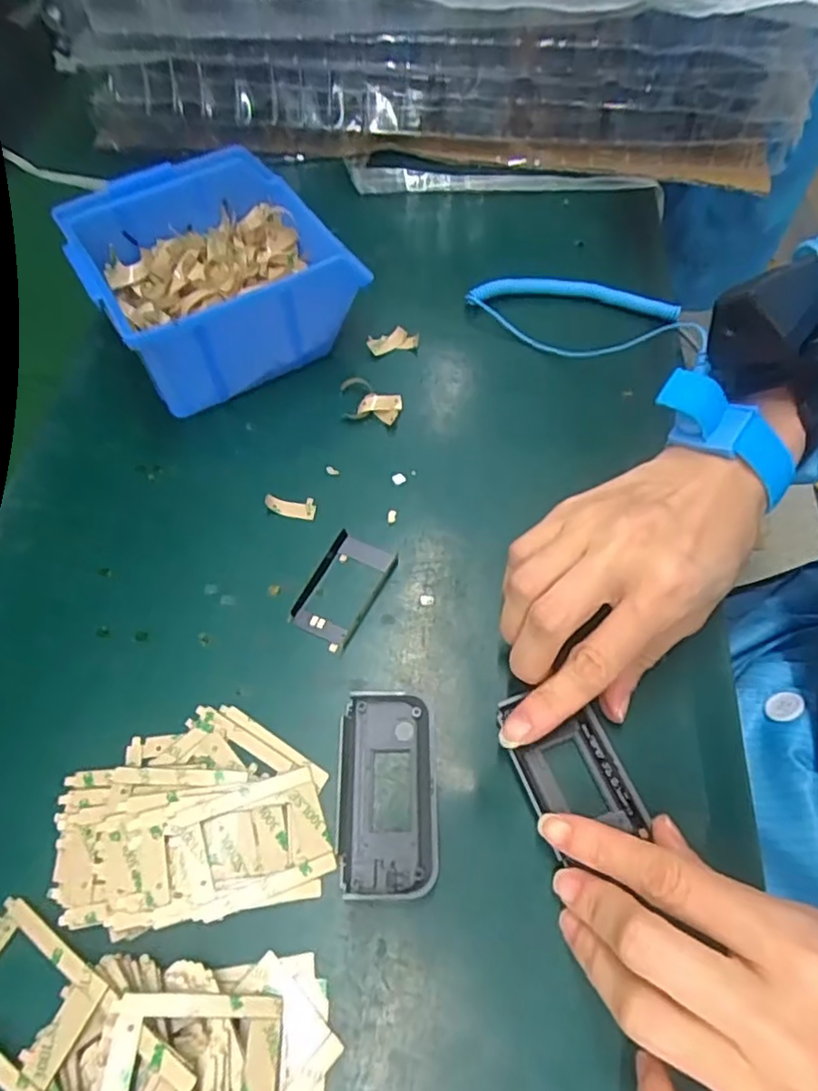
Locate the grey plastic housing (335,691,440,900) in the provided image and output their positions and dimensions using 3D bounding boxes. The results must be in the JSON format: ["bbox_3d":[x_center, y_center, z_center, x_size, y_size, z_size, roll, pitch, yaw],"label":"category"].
[{"bbox_3d":[-0.009,0.097,0.252,0.039,0.009,0.075,-2,59,2],"label":"grey plastic housing"}]

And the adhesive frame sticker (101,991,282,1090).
[{"bbox_3d":[-0.069,0.166,0.201,0.054,0.005,0.040,9,49,-8],"label":"adhesive frame sticker"}]

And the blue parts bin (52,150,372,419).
[{"bbox_3d":[-0.108,-0.153,0.363,0.133,0.063,0.128,-28,64,-15],"label":"blue parts bin"}]

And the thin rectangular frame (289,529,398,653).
[{"bbox_3d":[-0.031,0.020,0.299,0.033,0.004,0.055,24,63,16],"label":"thin rectangular frame"}]

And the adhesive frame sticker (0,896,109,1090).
[{"bbox_3d":[-0.133,0.154,0.218,0.054,0.004,0.039,21,67,23],"label":"adhesive frame sticker"}]

